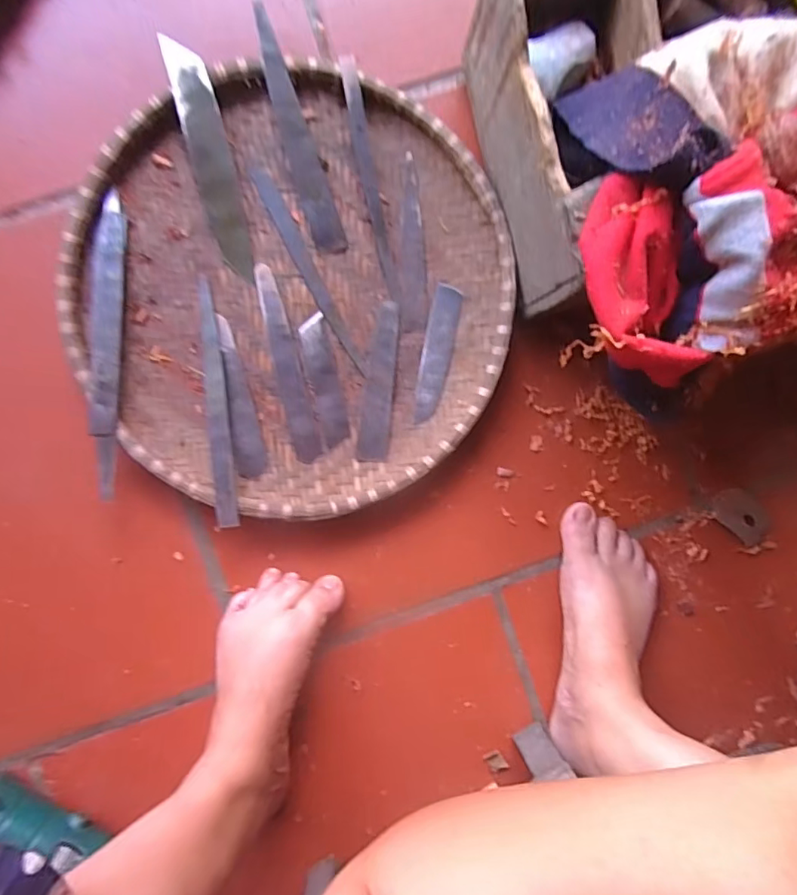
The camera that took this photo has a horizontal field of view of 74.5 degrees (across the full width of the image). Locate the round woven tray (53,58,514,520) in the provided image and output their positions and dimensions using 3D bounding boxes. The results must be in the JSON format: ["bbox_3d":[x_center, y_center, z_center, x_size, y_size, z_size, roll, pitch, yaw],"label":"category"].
[{"bbox_3d":[-0.083,-0.120,0.410,0.335,0.031,0.326,0,93,-5],"label":"round woven tray"}]

